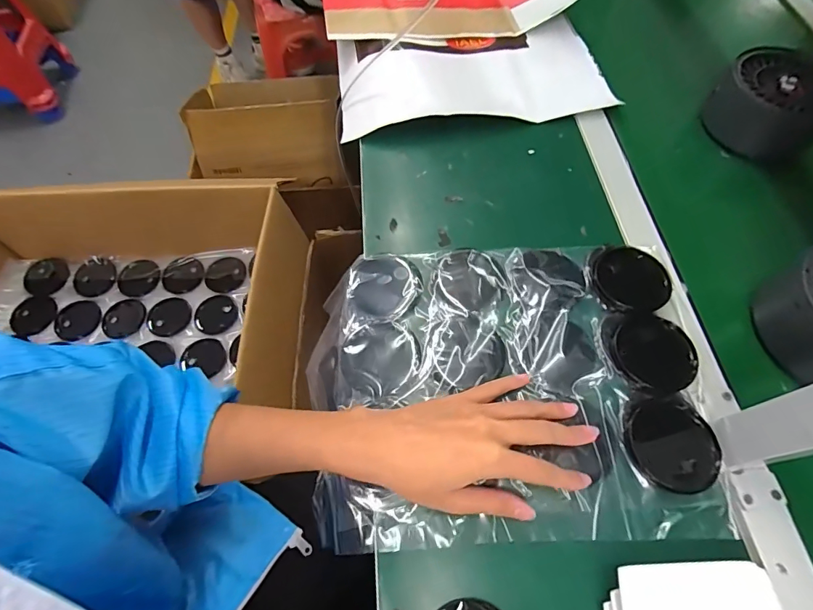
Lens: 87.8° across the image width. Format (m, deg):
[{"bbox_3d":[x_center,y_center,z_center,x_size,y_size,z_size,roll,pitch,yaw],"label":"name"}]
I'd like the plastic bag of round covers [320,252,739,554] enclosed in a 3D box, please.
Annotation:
[{"bbox_3d":[0.093,0.067,0.401,0.356,0.033,0.275,-2,61,-2],"label":"plastic bag of round covers"}]

